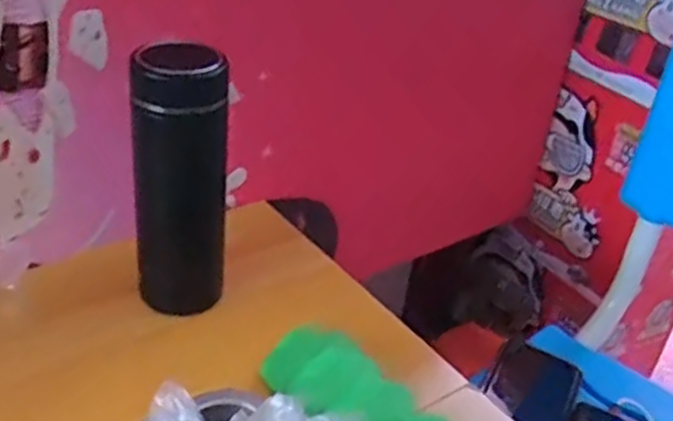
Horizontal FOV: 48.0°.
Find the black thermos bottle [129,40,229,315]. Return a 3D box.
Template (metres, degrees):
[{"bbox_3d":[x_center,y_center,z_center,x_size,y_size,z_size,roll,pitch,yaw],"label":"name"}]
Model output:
[{"bbox_3d":[-0.118,-0.021,0.576,0.068,0.201,0.060,-1,33,-13],"label":"black thermos bottle"}]

